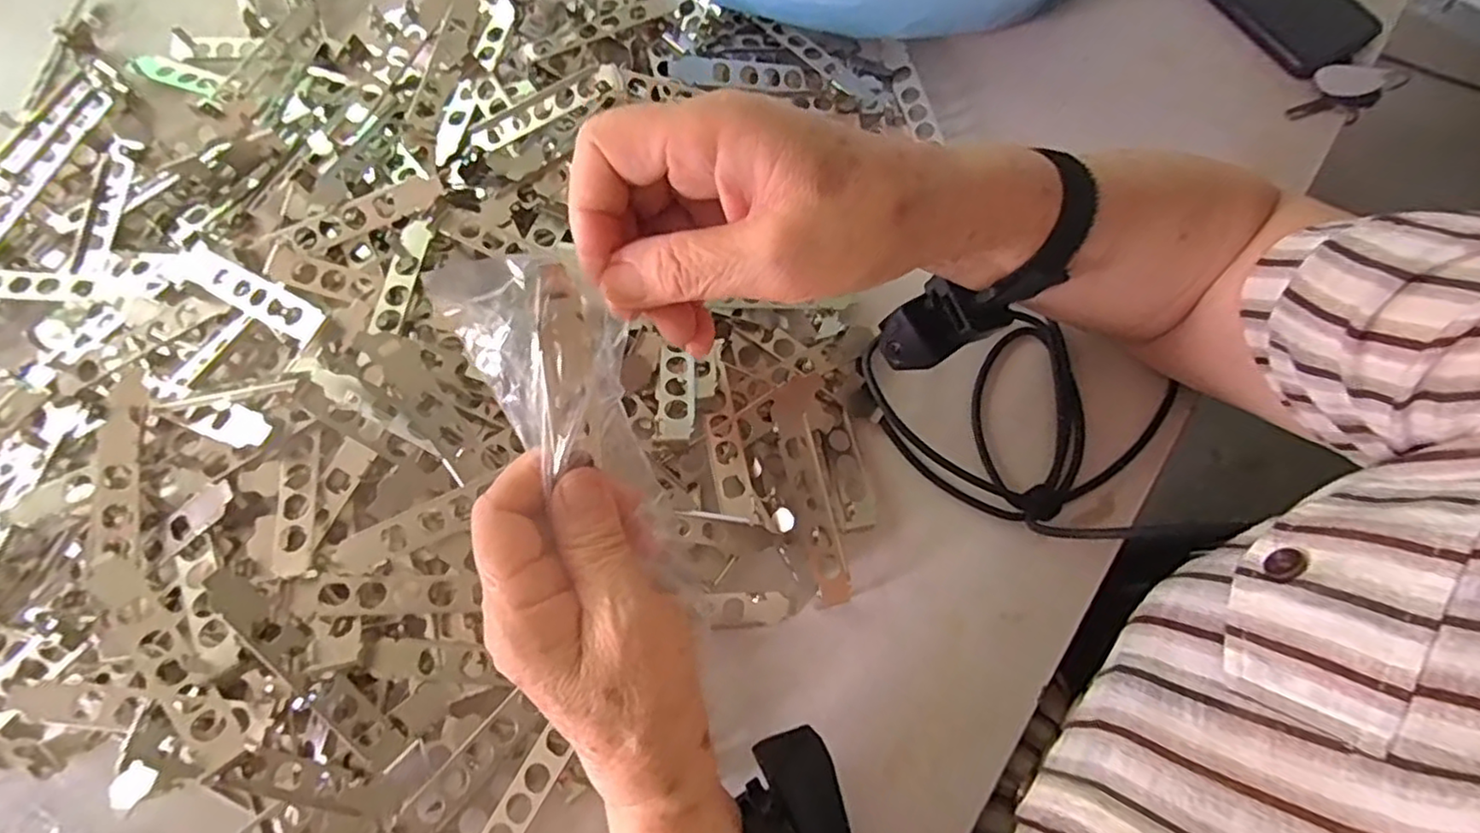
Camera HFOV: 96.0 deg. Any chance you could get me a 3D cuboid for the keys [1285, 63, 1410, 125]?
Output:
[{"bbox_3d":[0.413,-0.222,0.457,0.064,0.020,0.040,-32,75,-11],"label":"keys"}]

